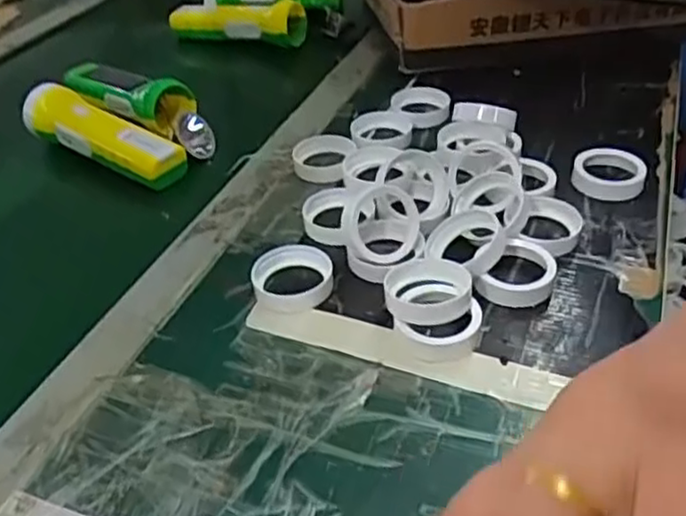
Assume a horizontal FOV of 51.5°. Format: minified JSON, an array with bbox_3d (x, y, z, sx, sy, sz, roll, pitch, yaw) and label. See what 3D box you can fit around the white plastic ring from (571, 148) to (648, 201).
[{"bbox_3d":[0.209,-0.067,0.555,0.052,0.015,0.052,-2,39,1],"label":"white plastic ring"}]

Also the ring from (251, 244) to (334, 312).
[{"bbox_3d":[-0.034,0.014,0.480,0.053,0.018,0.049,-2,39,1],"label":"ring"}]

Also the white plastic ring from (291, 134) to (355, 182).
[{"bbox_3d":[-0.018,-0.086,0.598,0.050,0.015,0.052,-2,39,1],"label":"white plastic ring"}]

